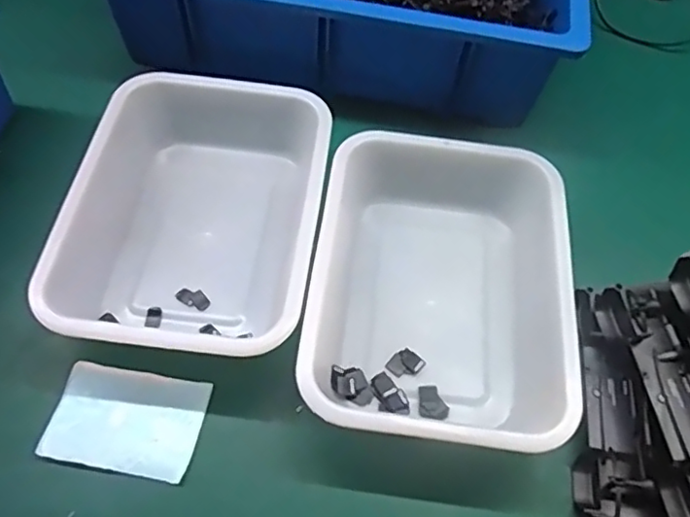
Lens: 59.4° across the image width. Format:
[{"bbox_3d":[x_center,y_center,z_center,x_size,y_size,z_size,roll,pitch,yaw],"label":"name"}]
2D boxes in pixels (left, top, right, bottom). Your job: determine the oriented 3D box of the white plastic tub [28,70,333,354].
[{"bbox_3d":[-0.114,-0.036,0.488,0.185,0.064,0.244,6,58,1],"label":"white plastic tub"}]

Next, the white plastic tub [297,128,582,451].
[{"bbox_3d":[0.071,0.023,0.465,0.184,0.069,0.243,8,58,2],"label":"white plastic tub"}]

